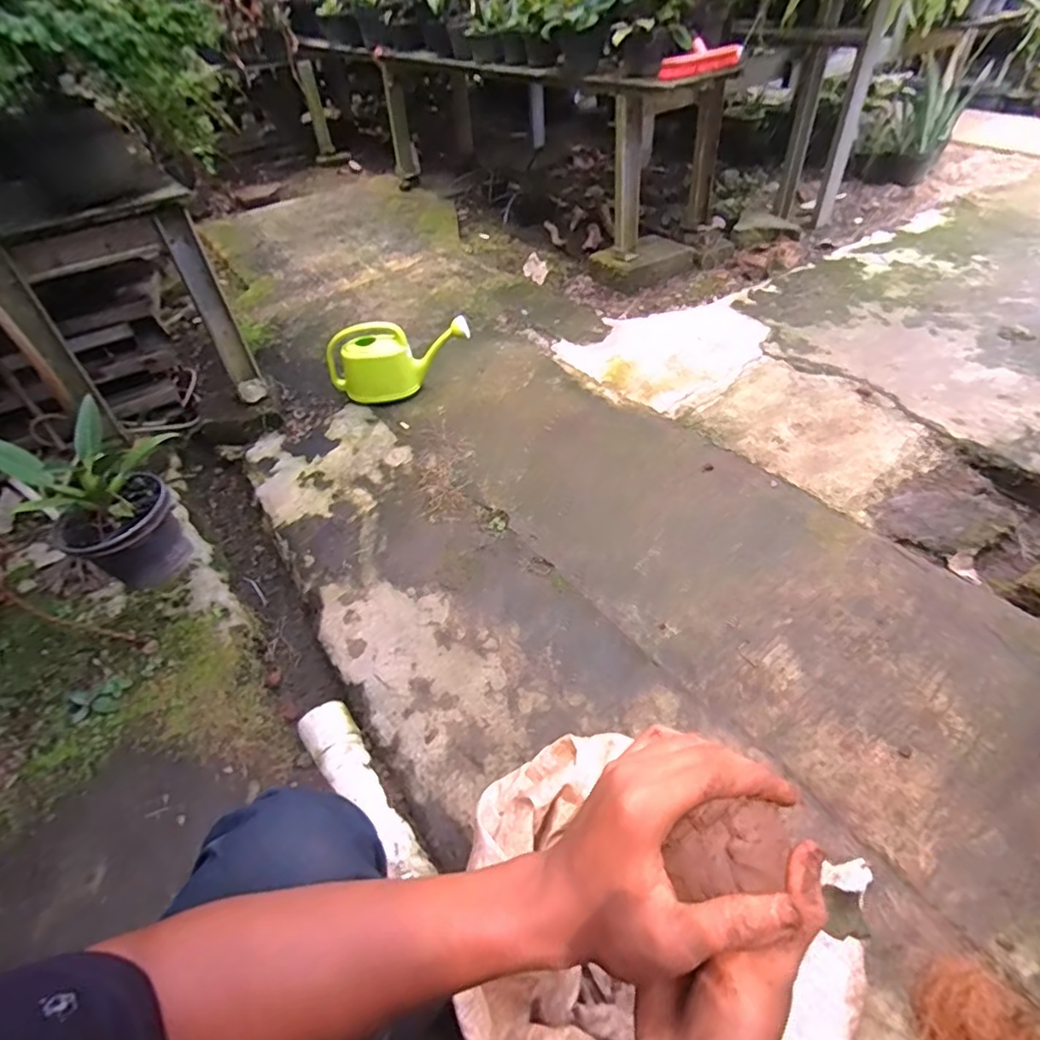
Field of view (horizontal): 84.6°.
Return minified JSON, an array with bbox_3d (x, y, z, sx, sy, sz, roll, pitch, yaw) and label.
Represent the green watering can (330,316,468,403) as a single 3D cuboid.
[{"bbox_3d":[-0.331,-0.438,1.575,0.398,0.179,0.160,-8,46,-1],"label":"green watering can"}]

